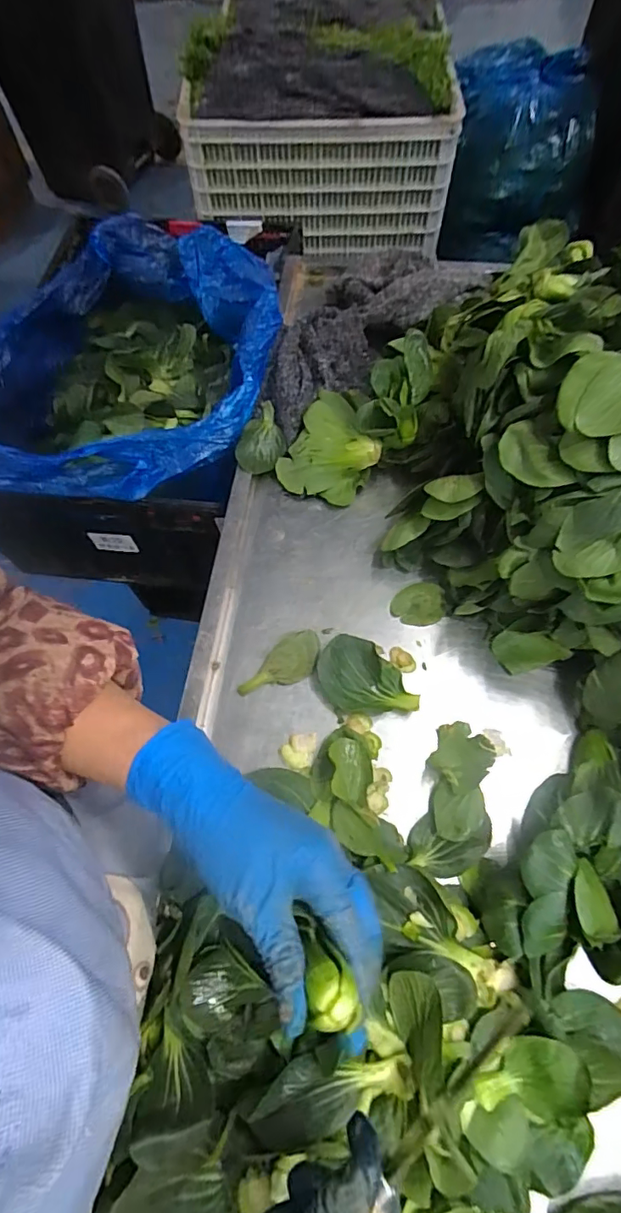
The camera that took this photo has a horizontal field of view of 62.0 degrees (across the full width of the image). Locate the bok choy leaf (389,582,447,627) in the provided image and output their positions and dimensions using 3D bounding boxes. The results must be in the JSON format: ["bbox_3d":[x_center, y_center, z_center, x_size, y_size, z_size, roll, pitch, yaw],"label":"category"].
[{"bbox_3d":[0.112,-0.002,0.535,0.056,0.004,0.046,-7,64,-1],"label":"bok choy leaf"}]

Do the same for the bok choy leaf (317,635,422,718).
[{"bbox_3d":[0.050,0.073,0.497,0.067,0.021,0.095,-35,68,-13],"label":"bok choy leaf"}]

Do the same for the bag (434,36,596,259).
[{"bbox_3d":[0.535,-1.170,1.342,0.350,0.326,0.284,4,65,4],"label":"bag"}]

